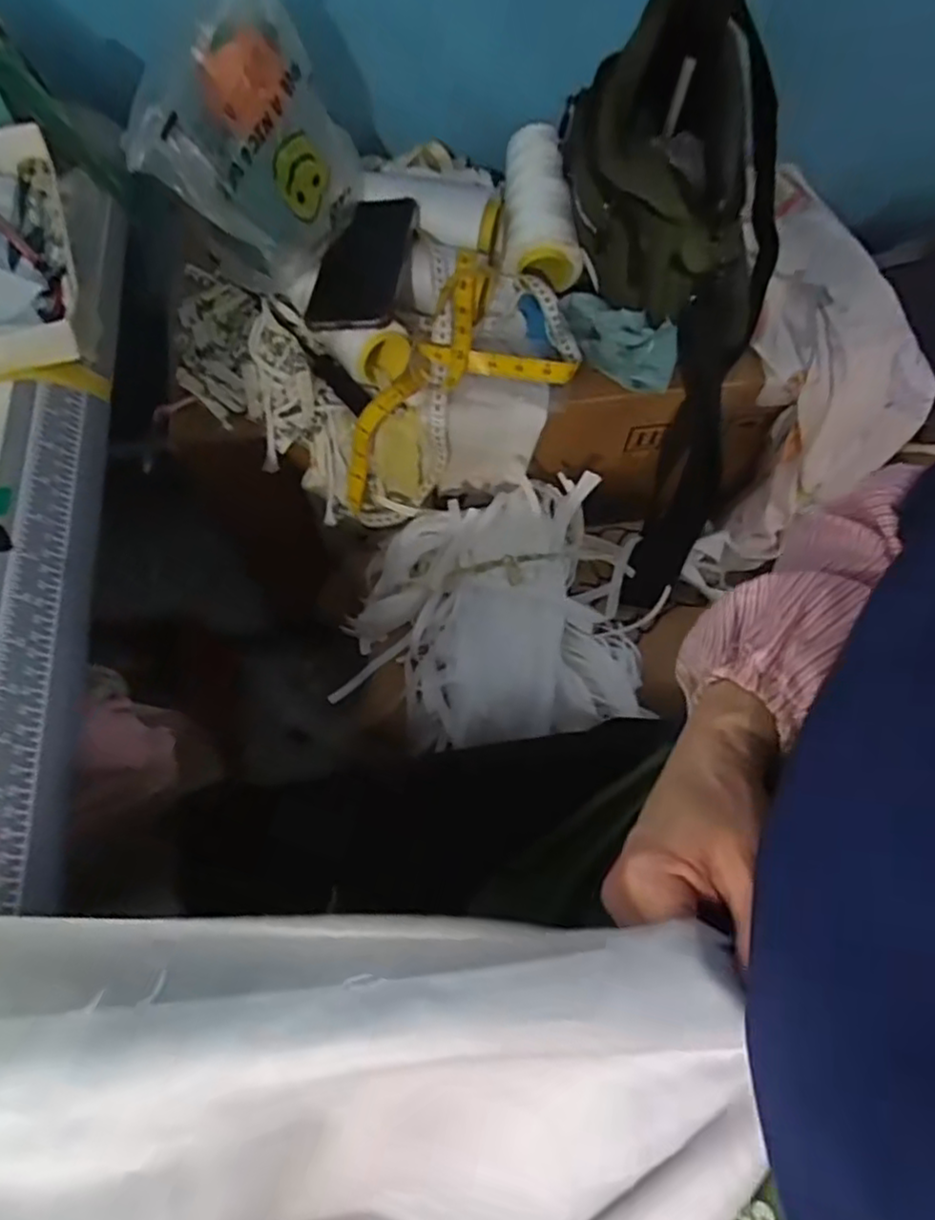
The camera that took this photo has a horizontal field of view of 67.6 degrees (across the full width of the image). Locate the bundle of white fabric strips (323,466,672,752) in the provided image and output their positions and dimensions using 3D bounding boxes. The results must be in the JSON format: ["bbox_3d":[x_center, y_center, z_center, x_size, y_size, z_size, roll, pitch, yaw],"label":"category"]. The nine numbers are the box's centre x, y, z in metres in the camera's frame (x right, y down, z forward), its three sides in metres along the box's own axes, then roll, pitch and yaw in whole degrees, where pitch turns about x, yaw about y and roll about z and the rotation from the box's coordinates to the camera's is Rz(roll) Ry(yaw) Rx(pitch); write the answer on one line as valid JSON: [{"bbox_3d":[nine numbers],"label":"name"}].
[{"bbox_3d":[0.026,-0.002,0.657,0.288,0.078,0.257,-5,65,-2],"label":"bundle of white fabric strips"}]

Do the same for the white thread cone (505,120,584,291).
[{"bbox_3d":[0.067,-0.404,0.696,0.068,0.056,0.157,-9,77,-6],"label":"white thread cone"}]

